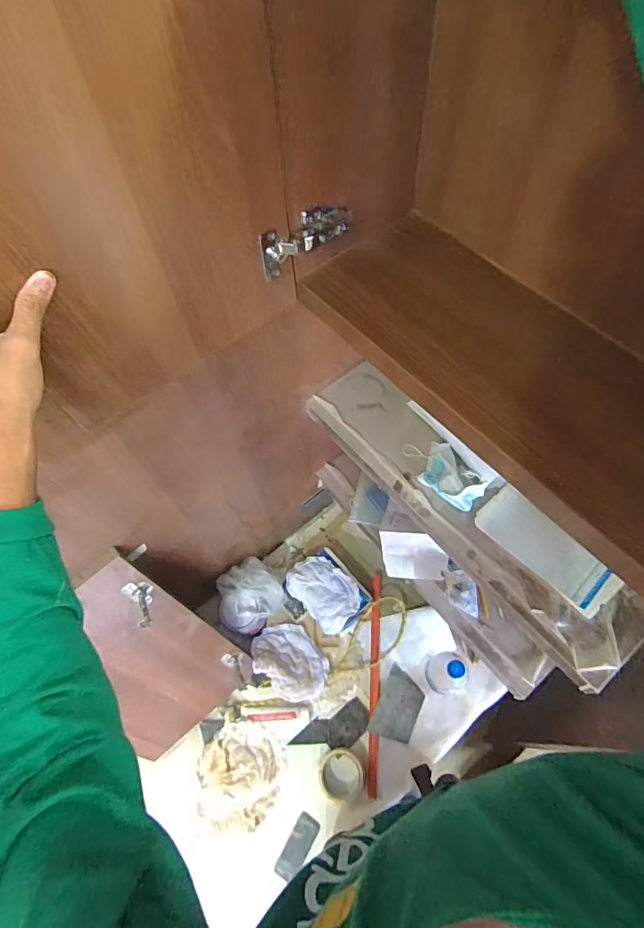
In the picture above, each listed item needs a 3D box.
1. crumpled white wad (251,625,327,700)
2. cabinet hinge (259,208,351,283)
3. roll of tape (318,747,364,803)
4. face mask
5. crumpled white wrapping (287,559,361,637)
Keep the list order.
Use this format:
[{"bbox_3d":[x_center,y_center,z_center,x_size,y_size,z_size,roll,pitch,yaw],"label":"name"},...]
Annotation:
[{"bbox_3d":[-0.075,0.457,1.085,0.132,0.045,0.183,-37,66,-16],"label":"crumpled white wad"},{"bbox_3d":[-0.017,-0.265,0.554,0.121,0.061,0.029,-29,64,-12],"label":"cabinet hinge"},{"bbox_3d":[0.042,0.662,0.995,0.097,0.023,0.098,-1,62,3],"label":"roll of tape"},{"bbox_3d":[0.199,0.008,0.768,0.074,0.036,0.153,-32,65,-14],"label":"face mask"},{"bbox_3d":[0.005,0.306,1.144,0.126,0.047,0.185,-40,67,-17],"label":"crumpled white wrapping"}]

